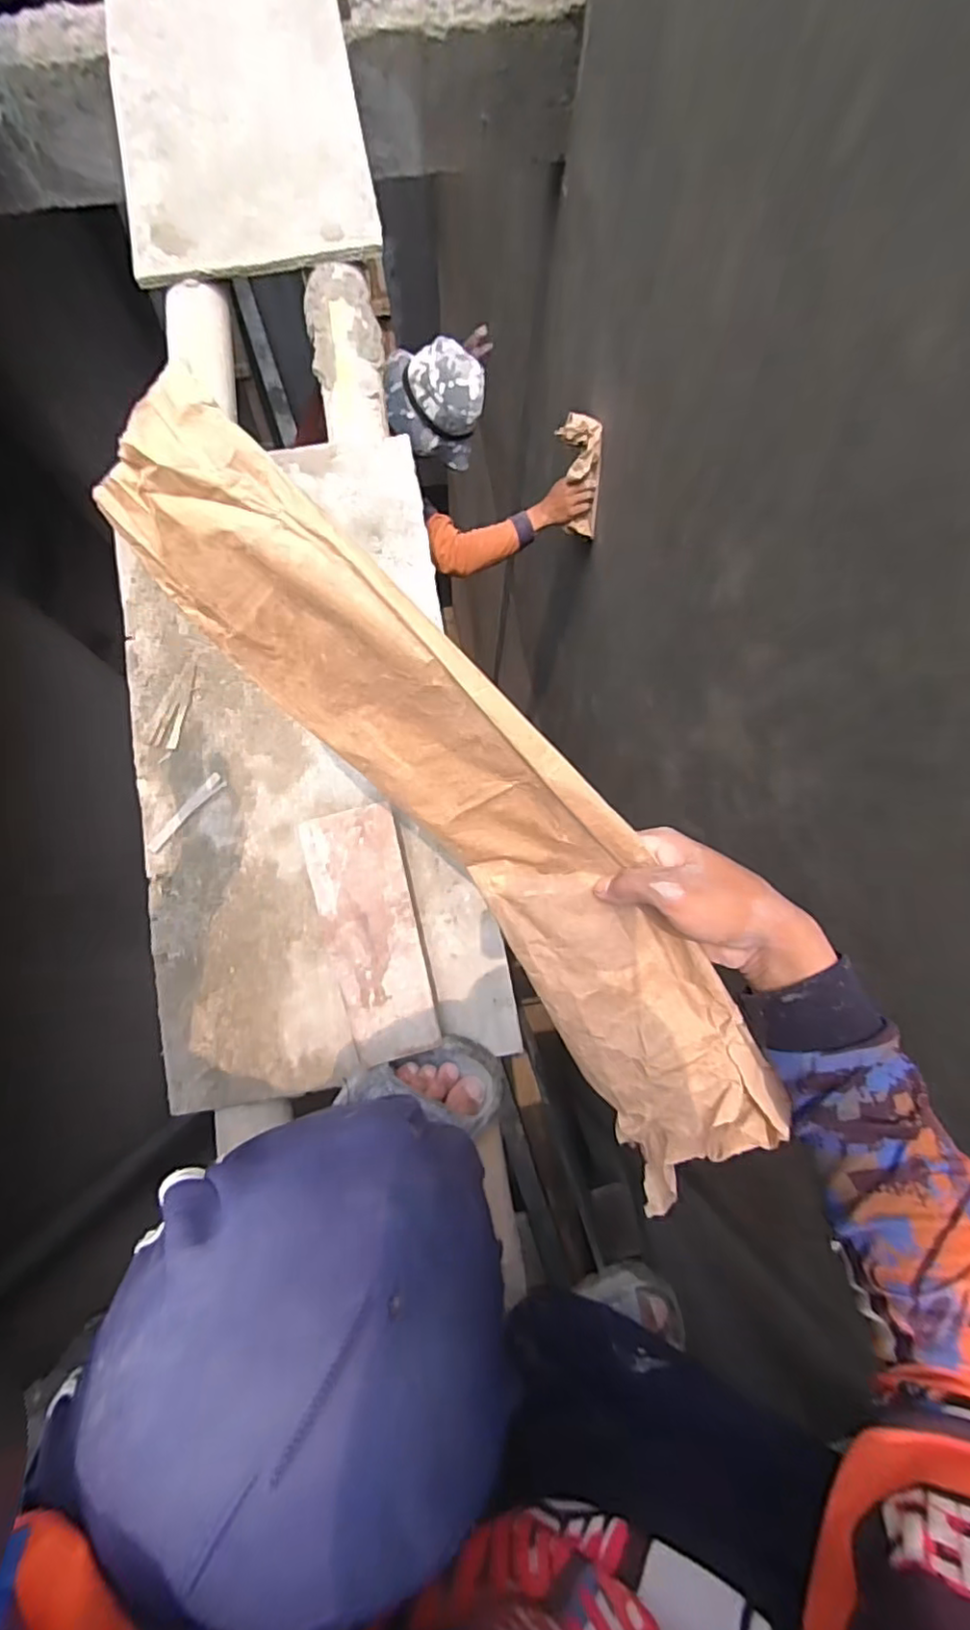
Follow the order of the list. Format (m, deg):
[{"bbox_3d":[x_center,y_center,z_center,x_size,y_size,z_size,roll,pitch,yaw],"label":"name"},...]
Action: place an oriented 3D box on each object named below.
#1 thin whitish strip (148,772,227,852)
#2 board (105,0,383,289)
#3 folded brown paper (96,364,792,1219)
[{"bbox_3d":[-0.304,-0.002,0.613,0.017,0.005,0.099,44,81,2],"label":"thin whitish strip"},{"bbox_3d":[-0.332,-0.964,0.799,0.306,0.021,0.593,-12,80,0],"label":"board"},{"bbox_3d":[0.005,0.012,0.352,0.109,0.092,0.487,-41,107,-9],"label":"folded brown paper"}]

